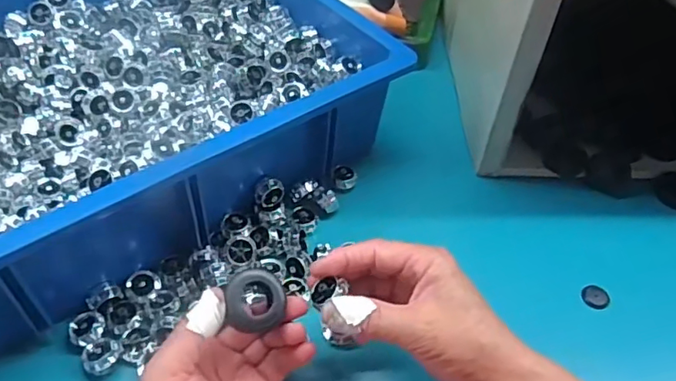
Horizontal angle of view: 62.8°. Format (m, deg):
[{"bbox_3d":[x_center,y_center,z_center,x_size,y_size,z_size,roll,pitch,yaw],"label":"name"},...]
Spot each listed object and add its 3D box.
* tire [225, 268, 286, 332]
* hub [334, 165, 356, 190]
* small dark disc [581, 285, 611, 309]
[{"bbox_3d":[-0.051,0.066,0.340,0.033,0.015,0.035,-1,82,-20],"label":"tire"},{"bbox_3d":[0.007,-0.012,0.515,0.020,0.014,0.019,2,51,-2],"label":"hub"},{"bbox_3d":[0.203,0.084,0.436,0.016,0.008,0.021,-36,62,-28],"label":"small dark disc"}]

